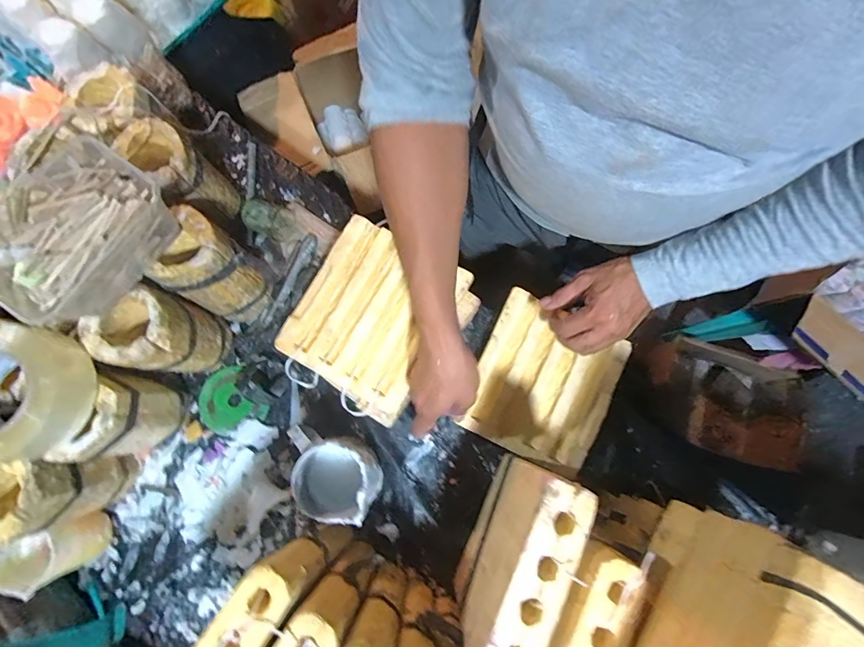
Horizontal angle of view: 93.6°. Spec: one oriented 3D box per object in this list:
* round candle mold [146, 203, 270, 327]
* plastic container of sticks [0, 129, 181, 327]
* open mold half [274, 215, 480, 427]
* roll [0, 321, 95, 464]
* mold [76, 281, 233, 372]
[{"bbox_3d":[-0.276,-0.064,0.519,0.091,0.150,0.089,0,79,0],"label":"round candle mold"},{"bbox_3d":[-0.362,-0.092,0.408,0.137,0.077,0.176,27,80,5],"label":"plastic container of sticks"},{"bbox_3d":[-0.071,-0.006,0.537,0.199,0.034,0.215,29,80,6],"label":"open mold half"},{"bbox_3d":[-0.407,0.065,0.392,0.119,0.062,0.130,5,79,1],"label":"roll"},{"bbox_3d":[-0.322,0.013,0.499,0.082,0.143,0.087,0,79,0],"label":"mold"}]

